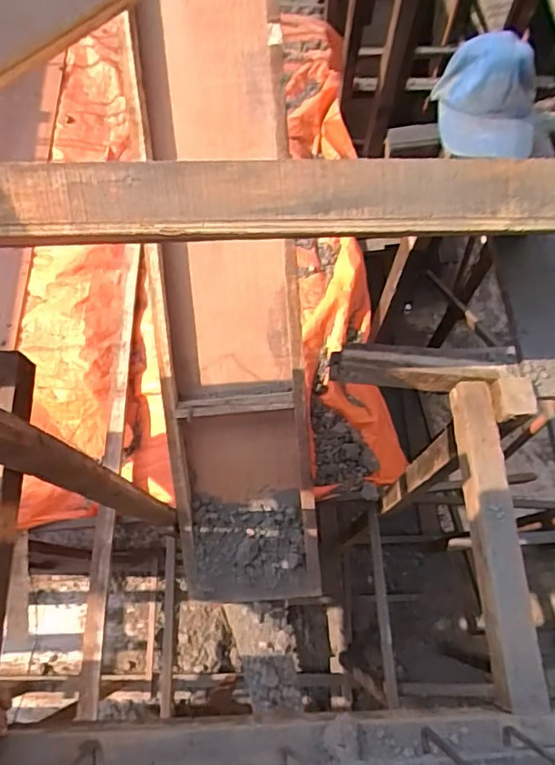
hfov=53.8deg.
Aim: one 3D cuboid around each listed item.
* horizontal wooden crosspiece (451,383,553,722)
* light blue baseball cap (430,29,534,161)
[{"bbox_3d":[0.310,0.214,0.784,0.055,0.048,0.447,-1,68,-1],"label":"horizontal wooden crosspiece"},{"bbox_3d":[0.341,-0.462,0.877,0.182,0.125,0.148,23,70,9],"label":"light blue baseball cap"}]

